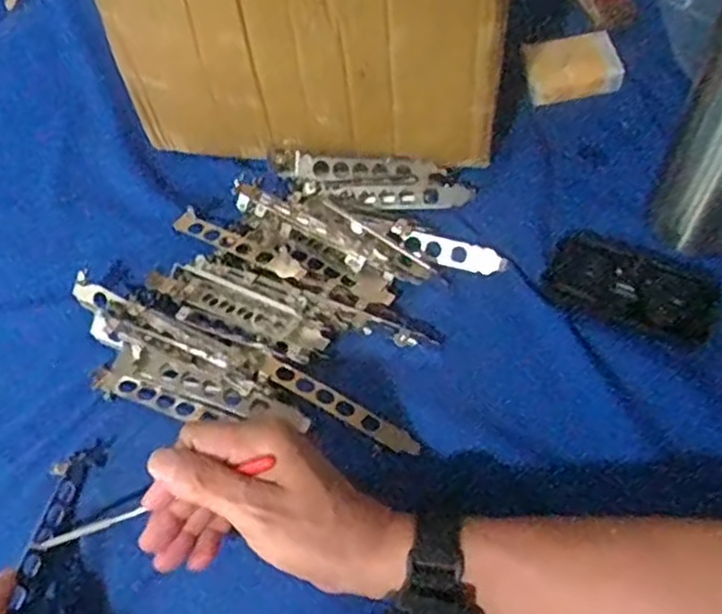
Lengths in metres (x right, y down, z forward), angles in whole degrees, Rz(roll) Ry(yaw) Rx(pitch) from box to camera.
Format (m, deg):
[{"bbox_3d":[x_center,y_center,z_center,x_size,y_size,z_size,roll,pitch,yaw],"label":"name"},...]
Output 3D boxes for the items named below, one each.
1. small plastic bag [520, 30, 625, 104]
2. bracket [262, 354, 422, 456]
[{"bbox_3d":[0.174,-0.200,0.581,0.072,0.075,0.023,-1,67,37],"label":"small plastic bag"},{"bbox_3d":[-0.014,0.063,0.454,0.118,0.008,0.016,26,63,20],"label":"bracket"}]

